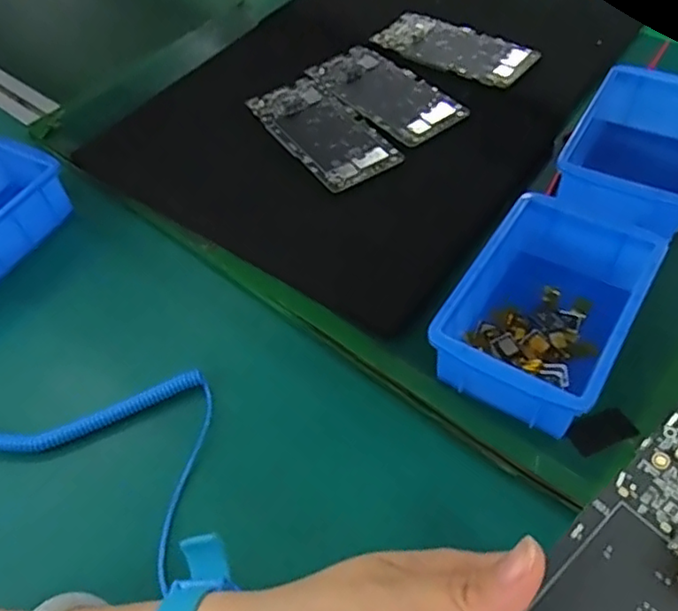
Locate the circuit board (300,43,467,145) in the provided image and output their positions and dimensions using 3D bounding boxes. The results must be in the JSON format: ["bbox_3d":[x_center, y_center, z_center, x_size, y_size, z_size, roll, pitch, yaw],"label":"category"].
[{"bbox_3d":[0.043,-0.199,0.567,0.072,0.005,0.151,-34,58,-20],"label":"circuit board"}]

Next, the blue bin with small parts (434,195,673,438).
[{"bbox_3d":[0.132,0.004,0.395,0.097,0.052,0.148,26,59,22],"label":"blue bin with small parts"}]

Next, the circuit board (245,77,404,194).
[{"bbox_3d":[-0.015,-0.154,0.540,0.072,0.004,0.147,-30,57,-18],"label":"circuit board"}]

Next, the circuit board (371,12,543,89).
[{"bbox_3d":[0.114,-0.257,0.601,0.149,0.009,0.075,34,62,26],"label":"circuit board"}]

